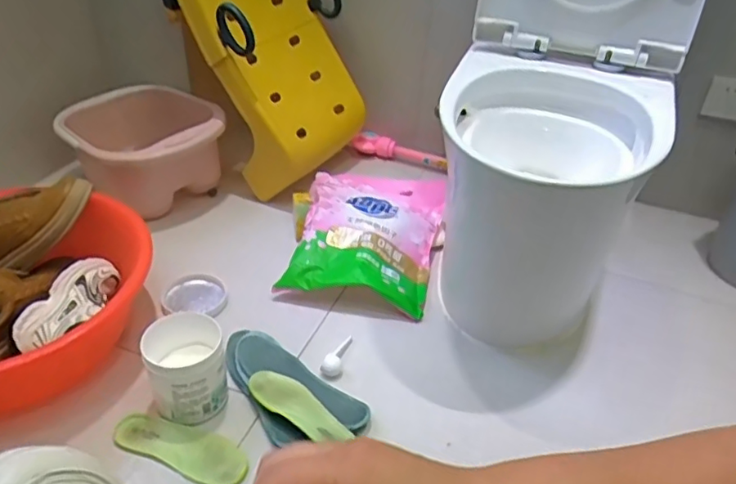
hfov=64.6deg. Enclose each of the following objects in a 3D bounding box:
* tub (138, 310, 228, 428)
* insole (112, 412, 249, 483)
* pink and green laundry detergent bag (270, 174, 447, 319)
[{"bbox_3d":[-0.281,0.195,0.904,0.113,0.127,0.117,-10,39,-18],"label":"tub"},{"bbox_3d":[-0.276,0.299,0.861,0.223,0.023,0.075,15,38,14],"label":"insole"},{"bbox_3d":[0.002,-0.026,1.245,0.296,0.083,0.386,9,36,6],"label":"pink and green laundry detergent bag"}]

